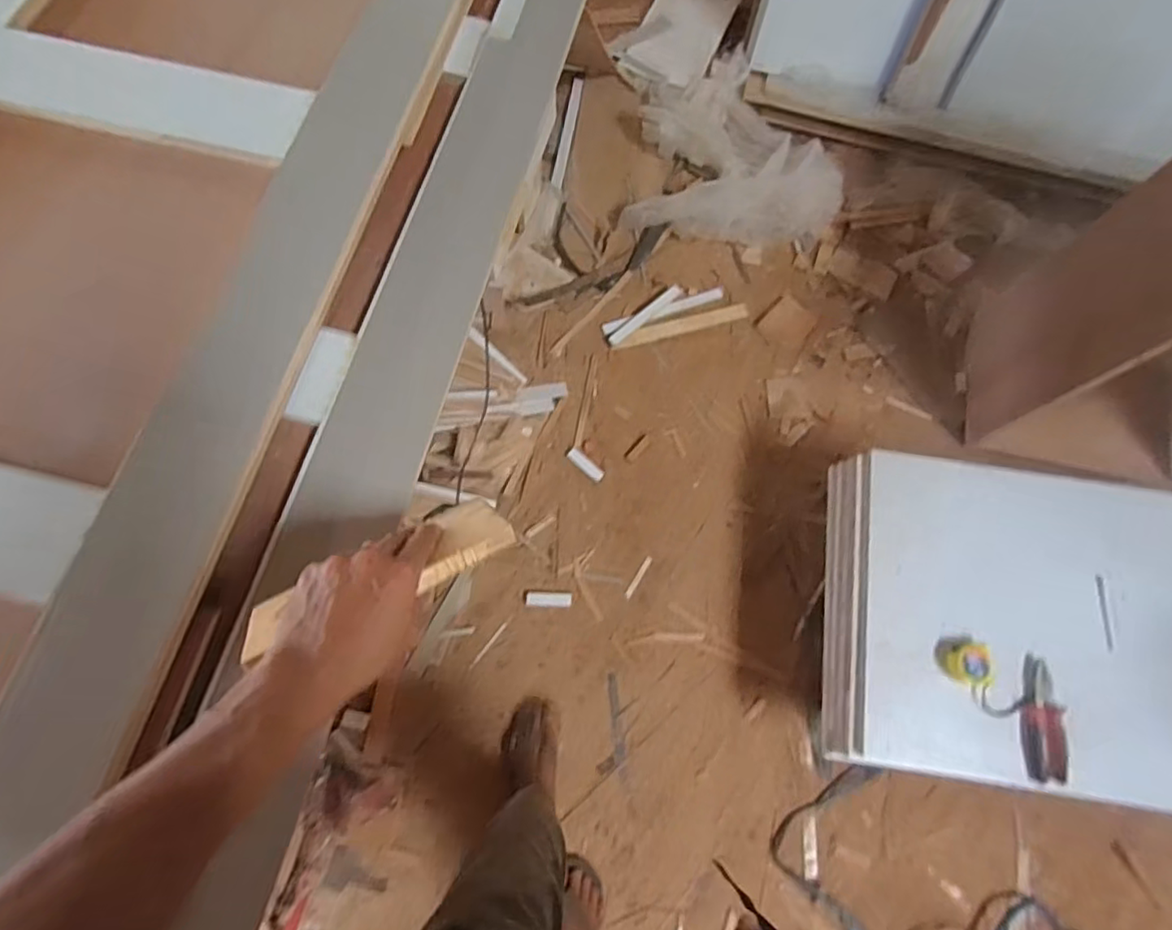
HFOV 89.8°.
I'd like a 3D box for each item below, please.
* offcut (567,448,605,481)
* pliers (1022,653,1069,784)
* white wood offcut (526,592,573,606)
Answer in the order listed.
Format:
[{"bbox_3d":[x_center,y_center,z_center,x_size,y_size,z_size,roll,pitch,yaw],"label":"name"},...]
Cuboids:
[{"bbox_3d":[0.000,0.000,1.419,0.099,0.007,0.034,40,75,11],"label":"offcut"},{"bbox_3d":[0.772,0.428,0.993,0.061,0.021,0.194,9,71,1],"label":"pliers"},{"bbox_3d":[-0.082,0.304,1.333,0.102,0.007,0.031,1,71,-1],"label":"white wood offcut"}]

